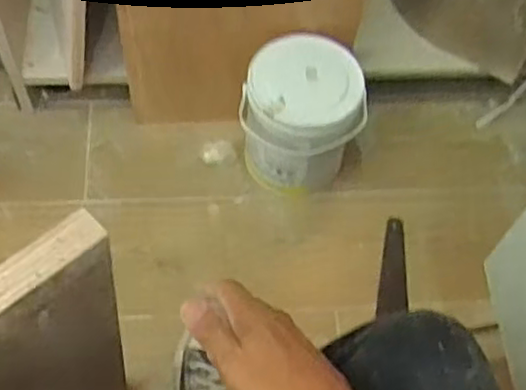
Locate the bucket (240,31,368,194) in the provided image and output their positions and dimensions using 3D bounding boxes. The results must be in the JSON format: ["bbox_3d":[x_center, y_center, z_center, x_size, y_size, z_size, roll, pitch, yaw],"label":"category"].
[{"bbox_3d":[0.054,-0.112,1.121,0.171,0.226,0.165,-23,64,-17],"label":"bucket"}]

